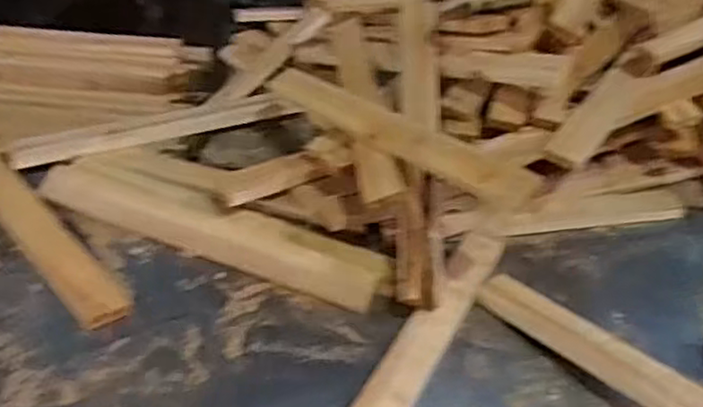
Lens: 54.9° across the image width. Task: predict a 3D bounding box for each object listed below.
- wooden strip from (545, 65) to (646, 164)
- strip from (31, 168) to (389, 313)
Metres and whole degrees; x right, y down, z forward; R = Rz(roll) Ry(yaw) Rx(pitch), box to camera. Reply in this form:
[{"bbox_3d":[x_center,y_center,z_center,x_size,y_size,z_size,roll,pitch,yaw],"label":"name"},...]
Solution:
[{"bbox_3d":[0.349,-0.127,0.955,0.055,0.007,0.232,29,53,25],"label":"wooden strip"},{"bbox_3d":[-0.191,0.031,0.898,0.482,0.030,0.082,17,38,13],"label":"strip"}]

